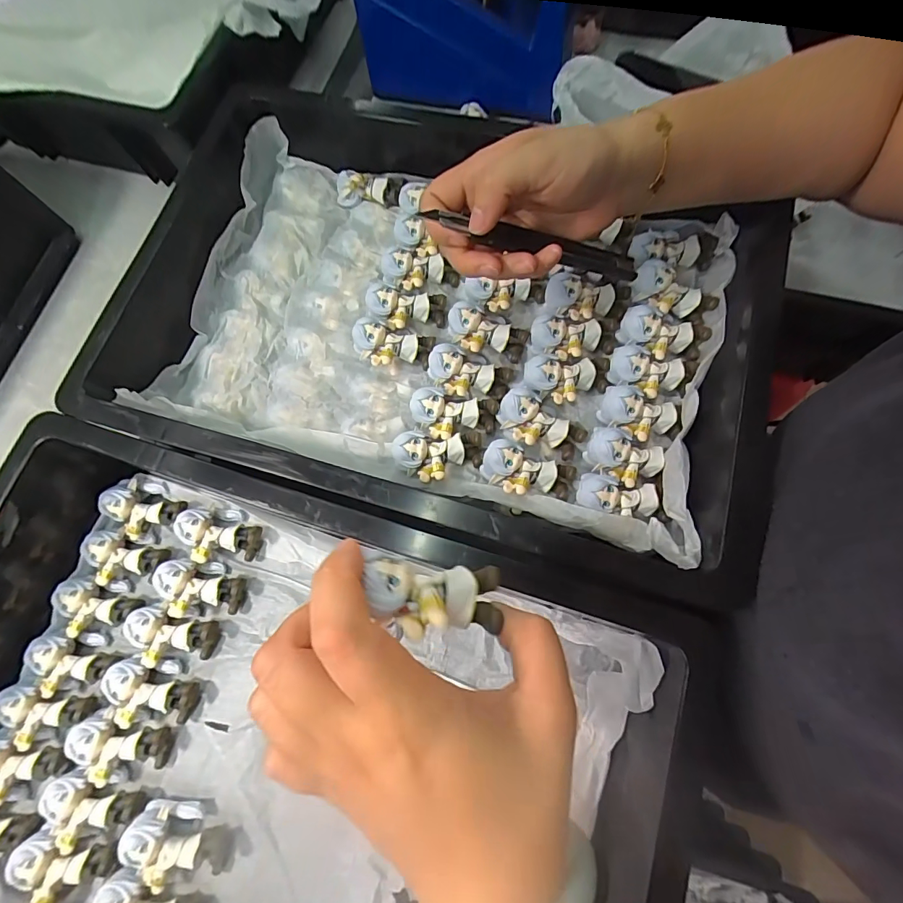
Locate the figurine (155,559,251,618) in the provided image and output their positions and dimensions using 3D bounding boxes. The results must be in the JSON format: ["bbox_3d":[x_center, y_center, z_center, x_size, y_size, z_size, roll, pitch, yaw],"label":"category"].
[{"bbox_3d":[-0.184,0.100,0.323,0.055,0.026,0.038,-5,73,3],"label":"figurine"}]

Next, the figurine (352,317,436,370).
[{"bbox_3d":[-0.047,-0.079,0.341,0.060,0.024,0.030,10,70,-12],"label":"figurine"}]

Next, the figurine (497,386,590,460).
[{"bbox_3d":[0.063,-0.017,0.315,0.062,0.025,0.034,27,73,-3],"label":"figurine"}]

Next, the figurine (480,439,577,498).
[{"bbox_3d":[0.053,0.016,0.307,0.063,0.021,0.032,16,71,-7],"label":"figurine"}]

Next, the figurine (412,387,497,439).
[{"bbox_3d":[0.003,-0.027,0.322,0.061,0.028,0.033,-3,73,3],"label":"figurine"}]

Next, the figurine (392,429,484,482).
[{"bbox_3d":[-0.009,0.003,0.315,0.061,0.025,0.034,-2,70,-12],"label":"figurine"}]

